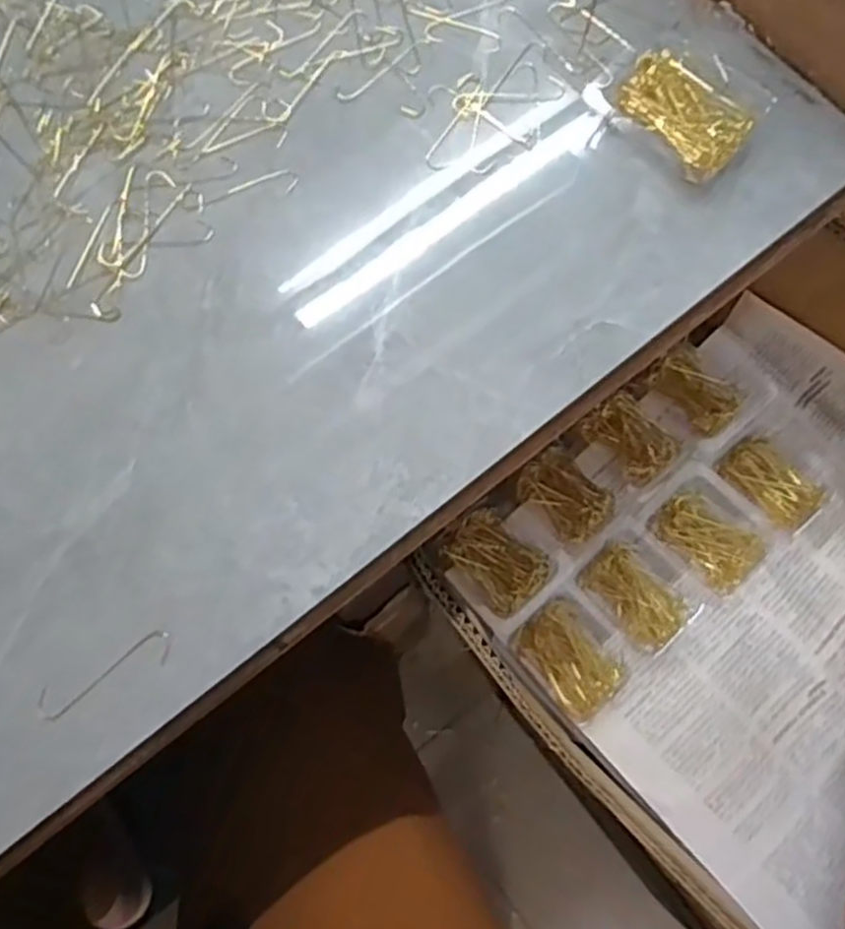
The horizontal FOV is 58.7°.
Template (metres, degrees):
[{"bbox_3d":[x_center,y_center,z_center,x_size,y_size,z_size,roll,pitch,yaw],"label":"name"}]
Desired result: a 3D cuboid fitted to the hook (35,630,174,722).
[{"bbox_3d":[-0.143,0.095,0.340,0.064,0.004,0.016,-26,77,-7],"label":"hook"}]

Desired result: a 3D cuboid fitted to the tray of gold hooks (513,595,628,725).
[{"bbox_3d":[0.105,0.134,0.524,0.055,0.015,0.077,-39,77,-9],"label":"tray of gold hooks"}]

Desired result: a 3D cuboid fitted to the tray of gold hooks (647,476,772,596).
[{"bbox_3d":[0.209,0.049,0.541,0.077,0.017,0.057,42,79,12],"label":"tray of gold hooks"}]

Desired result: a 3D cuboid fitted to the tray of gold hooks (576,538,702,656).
[{"bbox_3d":[0.155,0.090,0.531,0.055,0.017,0.079,-40,77,-9],"label":"tray of gold hooks"}]

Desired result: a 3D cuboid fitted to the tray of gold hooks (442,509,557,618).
[{"bbox_3d":[0.054,0.066,0.532,0.054,0.017,0.071,-41,77,-10],"label":"tray of gold hooks"}]

